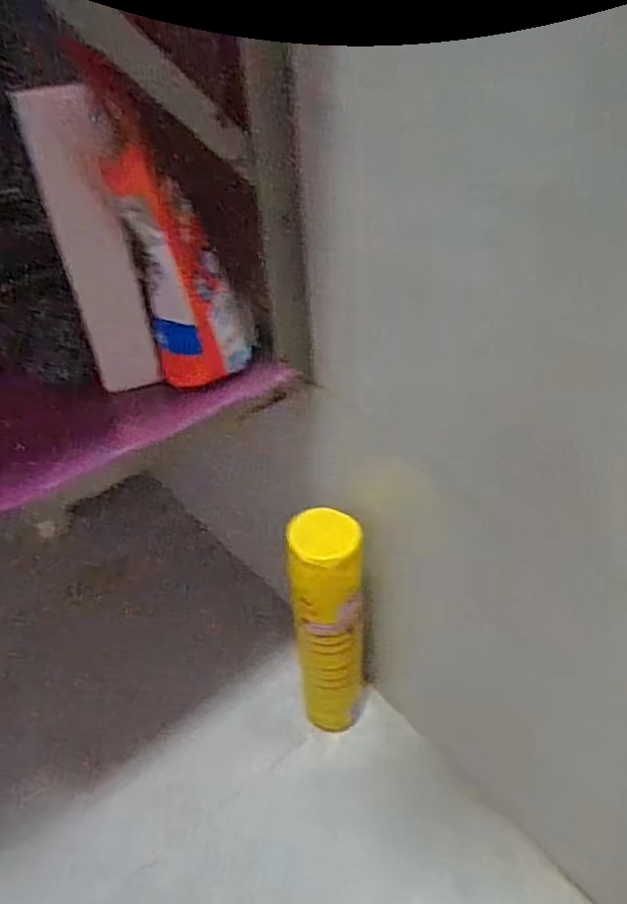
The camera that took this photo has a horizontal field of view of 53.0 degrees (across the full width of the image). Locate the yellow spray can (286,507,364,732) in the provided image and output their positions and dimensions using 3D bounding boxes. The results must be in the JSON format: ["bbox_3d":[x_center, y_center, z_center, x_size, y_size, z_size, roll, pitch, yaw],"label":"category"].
[{"bbox_3d":[0.017,0.178,0.608,0.062,0.279,0.056,0,39,6],"label":"yellow spray can"}]

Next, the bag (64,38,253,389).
[{"bbox_3d":[-0.083,-0.128,0.400,0.072,0.187,0.038,-15,40,-13],"label":"bag"}]

